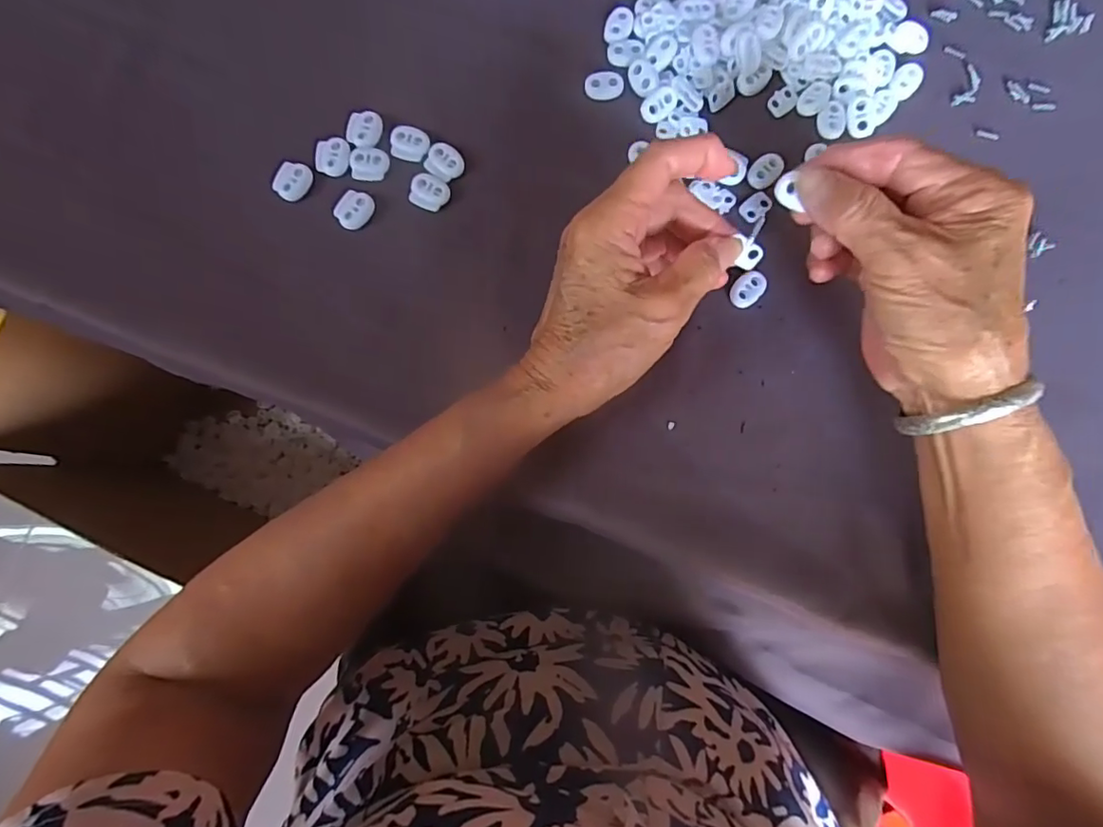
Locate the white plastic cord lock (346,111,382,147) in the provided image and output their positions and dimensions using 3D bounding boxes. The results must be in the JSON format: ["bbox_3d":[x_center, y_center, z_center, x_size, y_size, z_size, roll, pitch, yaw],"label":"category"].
[{"bbox_3d":[-0.108,-0.165,0.318,0.018,0.004,0.021,18,83,3],"label":"white plastic cord lock"}]

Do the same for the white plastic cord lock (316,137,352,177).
[{"bbox_3d":[-0.126,-0.149,0.316,0.019,0.004,0.022,7,82,1],"label":"white plastic cord lock"}]

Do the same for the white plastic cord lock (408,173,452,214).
[{"bbox_3d":[-0.070,-0.126,0.312,0.022,0.004,0.020,26,83,4],"label":"white plastic cord lock"}]

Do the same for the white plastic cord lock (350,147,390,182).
[{"bbox_3d":[-0.105,-0.144,0.316,0.022,0.004,0.020,1,82,1],"label":"white plastic cord lock"}]

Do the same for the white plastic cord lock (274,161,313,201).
[{"bbox_3d":[-0.148,-0.134,0.314,0.018,0.004,0.022,20,83,3],"label":"white plastic cord lock"}]

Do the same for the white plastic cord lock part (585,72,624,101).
[{"bbox_3d":[0.031,-0.192,0.323,0.022,0.005,0.014,-1,82,0],"label":"white plastic cord lock part"}]

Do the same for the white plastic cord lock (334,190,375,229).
[{"bbox_3d":[-0.112,-0.117,0.312,0.018,0.004,0.022,37,84,5],"label":"white plastic cord lock"}]

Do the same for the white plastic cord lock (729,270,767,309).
[{"bbox_3d":[0.109,-0.069,0.306,0.022,0.005,0.015,-44,84,-5],"label":"white plastic cord lock"}]

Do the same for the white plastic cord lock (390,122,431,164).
[{"bbox_3d":[-0.082,-0.156,0.316,0.022,0.004,0.020,18,83,3],"label":"white plastic cord lock"}]

